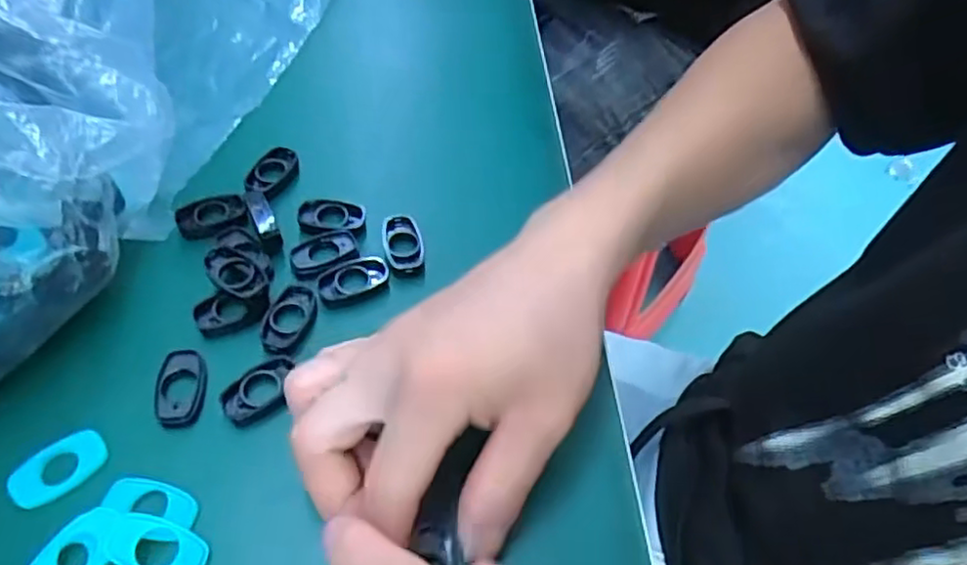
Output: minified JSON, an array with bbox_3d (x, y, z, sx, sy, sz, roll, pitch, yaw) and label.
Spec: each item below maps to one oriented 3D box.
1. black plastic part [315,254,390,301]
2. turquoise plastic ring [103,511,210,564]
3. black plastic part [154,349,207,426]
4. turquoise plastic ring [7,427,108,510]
[{"bbox_3d":[-0.059,-0.002,0.300,0.033,0.004,0.019,-24,61,-21],"label":"black plastic part"},{"bbox_3d":[-0.113,0.092,0.228,0.034,0.005,0.019,27,52,-12],"label":"turquoise plastic ring"},{"bbox_3d":[-0.122,0.042,0.267,0.019,0.005,0.031,5,55,-2],"label":"black plastic part"},{"bbox_3d":[-0.158,0.069,0.246,0.033,0.005,0.019,-36,65,-26],"label":"turquoise plastic ring"}]

